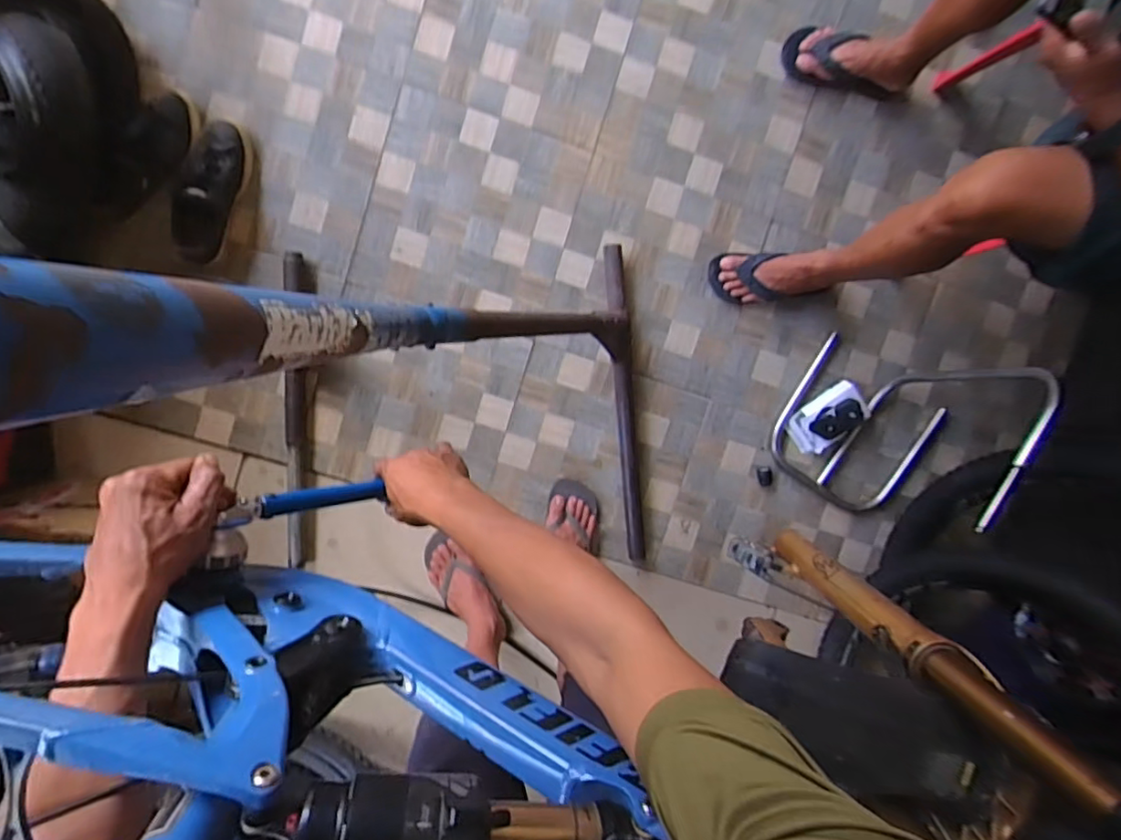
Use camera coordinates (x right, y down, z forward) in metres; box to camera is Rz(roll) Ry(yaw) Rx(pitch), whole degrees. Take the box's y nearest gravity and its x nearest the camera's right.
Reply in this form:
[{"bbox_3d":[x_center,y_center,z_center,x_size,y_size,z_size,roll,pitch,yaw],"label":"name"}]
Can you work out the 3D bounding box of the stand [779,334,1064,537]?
[{"bbox_3d":[0.699,0.045,1.103,0.358,0.462,0.351,0,96,-4],"label":"stand"}]

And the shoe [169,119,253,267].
[{"bbox_3d":[-0.668,-0.435,1.106,0.100,0.079,0.266,20,94,-6],"label":"shoe"}]

